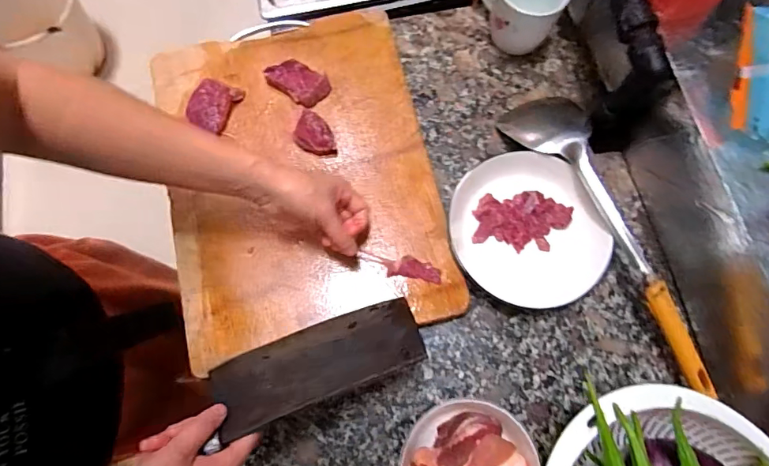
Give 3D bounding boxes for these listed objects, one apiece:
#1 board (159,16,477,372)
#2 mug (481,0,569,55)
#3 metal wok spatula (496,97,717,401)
[{"bbox_3d":[-0.098,-0.070,0.530,0.290,0.026,0.381,-14,75,-4],"label":"board"},{"bbox_3d":[0.157,-0.284,0.570,0.115,0.079,0.087,27,76,7],"label":"mug"},{"bbox_3d":[0.262,-0.010,0.524,0.091,0.065,0.370,-28,76,-7],"label":"metal wok spatula"}]

